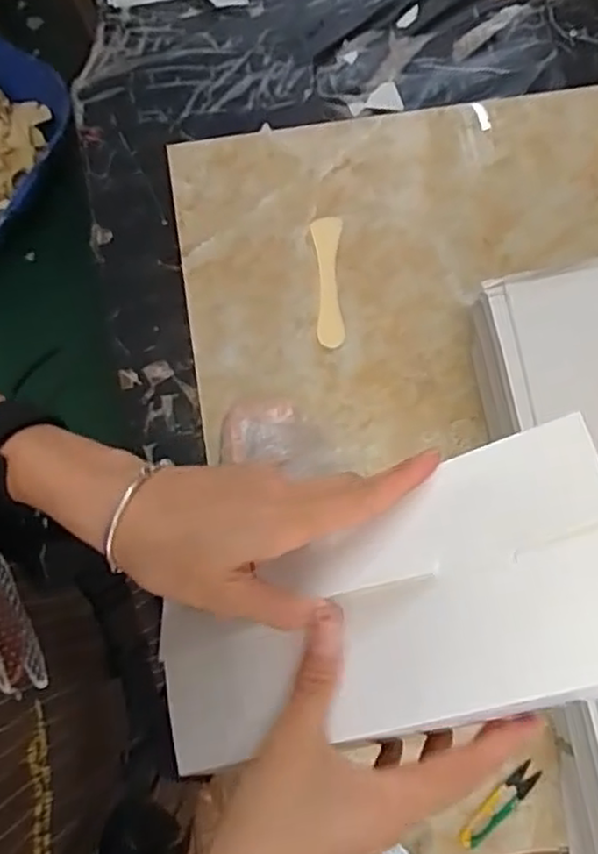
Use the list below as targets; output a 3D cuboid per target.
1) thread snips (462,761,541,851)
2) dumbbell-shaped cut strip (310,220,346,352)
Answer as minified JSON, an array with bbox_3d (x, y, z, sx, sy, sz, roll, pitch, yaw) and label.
[{"bbox_3d":[0.193,0.366,0.660,0.098,0.006,0.026,-42,83,-8],"label":"thread snips"},{"bbox_3d":[0.032,-0.162,0.757,0.033,0.007,0.148,1,80,-10],"label":"dumbbell-shaped cut strip"}]

